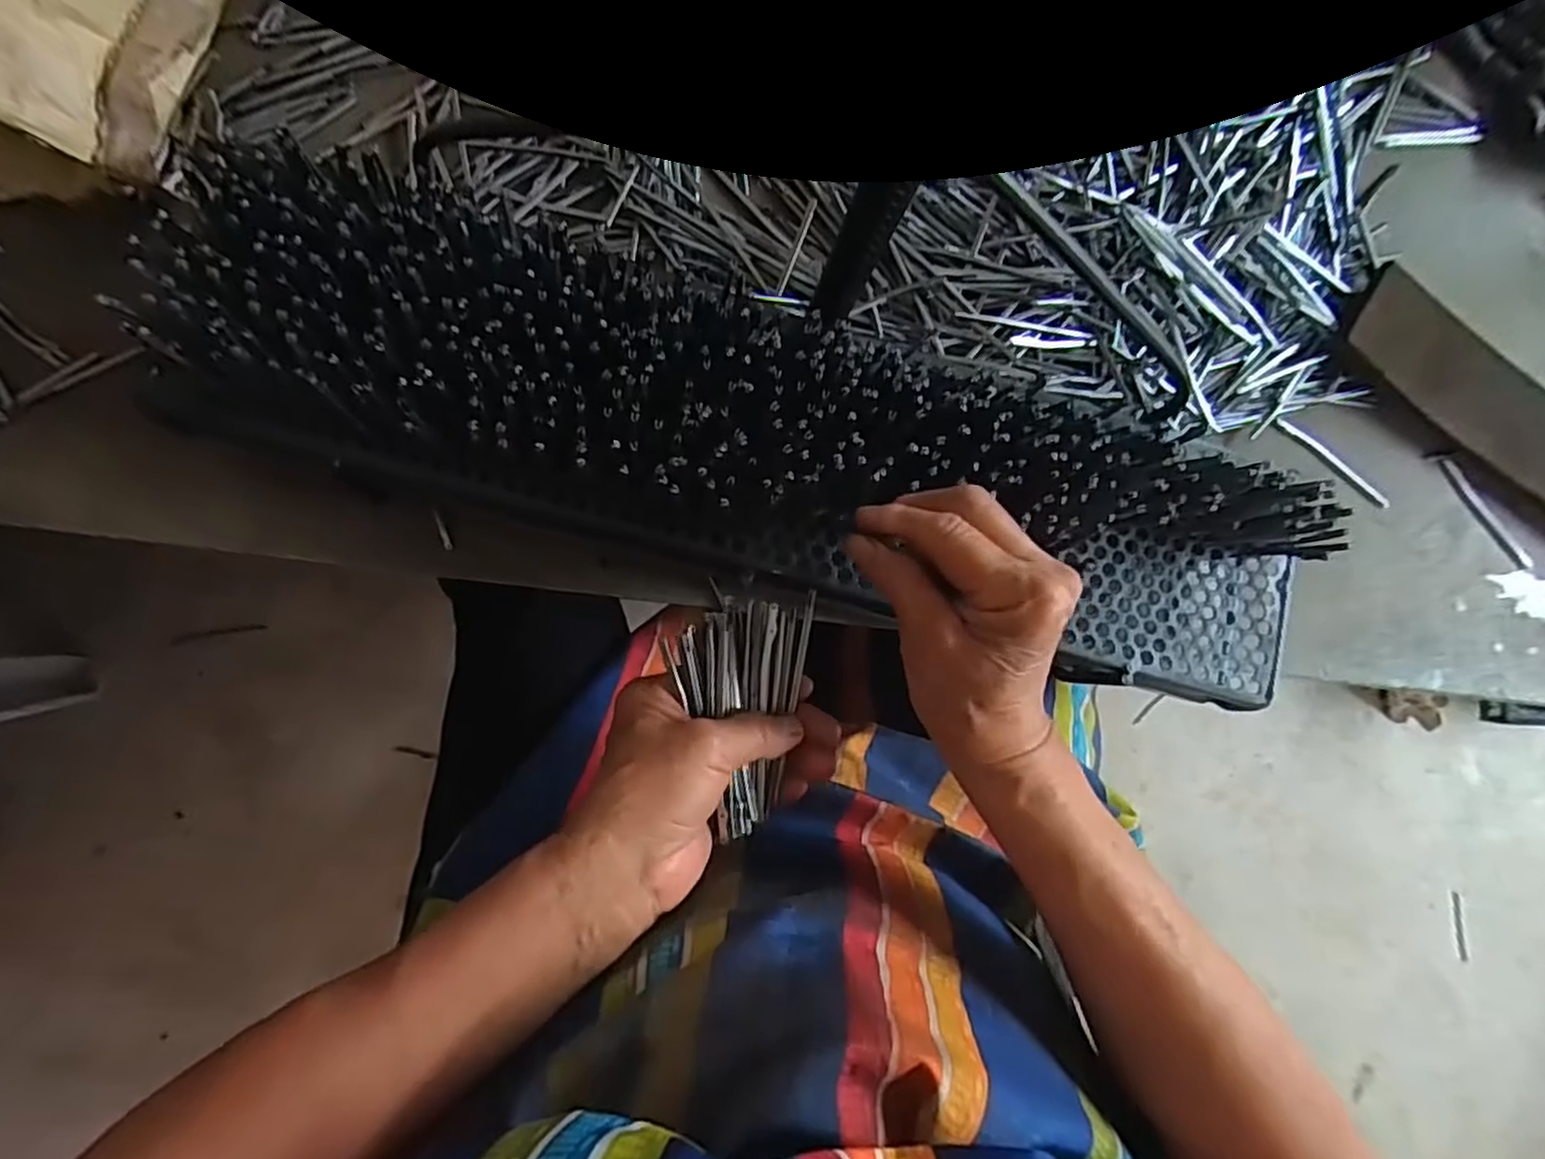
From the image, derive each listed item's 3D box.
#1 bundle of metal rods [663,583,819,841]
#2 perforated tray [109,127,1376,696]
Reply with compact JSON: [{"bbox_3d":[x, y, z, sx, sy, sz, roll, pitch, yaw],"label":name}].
[{"bbox_3d":[-0.019,0.062,0.338,0.064,0.028,0.113,8,84,-8],"label":"bundle of metal rods"},{"bbox_3d":[0.012,-0.067,0.369,0.586,0.069,0.134,13,83,-9],"label":"perforated tray"}]

